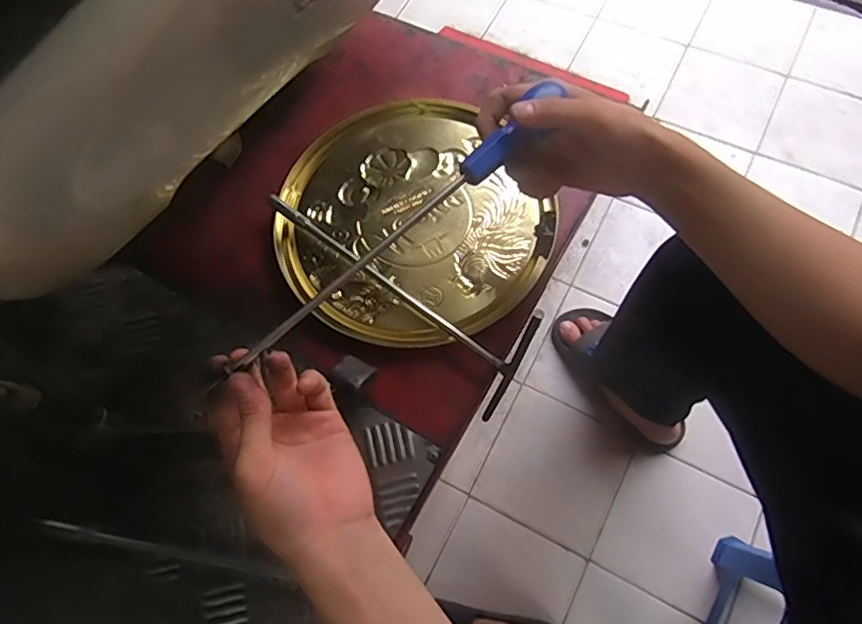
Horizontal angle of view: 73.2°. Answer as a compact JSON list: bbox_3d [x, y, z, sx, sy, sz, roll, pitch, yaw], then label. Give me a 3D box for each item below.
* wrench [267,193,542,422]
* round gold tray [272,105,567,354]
[{"bbox_3d":[-0.029,-0.032,0.525,0.288,0.019,0.104,40,77,17],"label":"wrench"},{"bbox_3d":[-0.027,-0.089,0.552,0.231,0.021,0.259,-33,70,-8],"label":"round gold tray"}]

